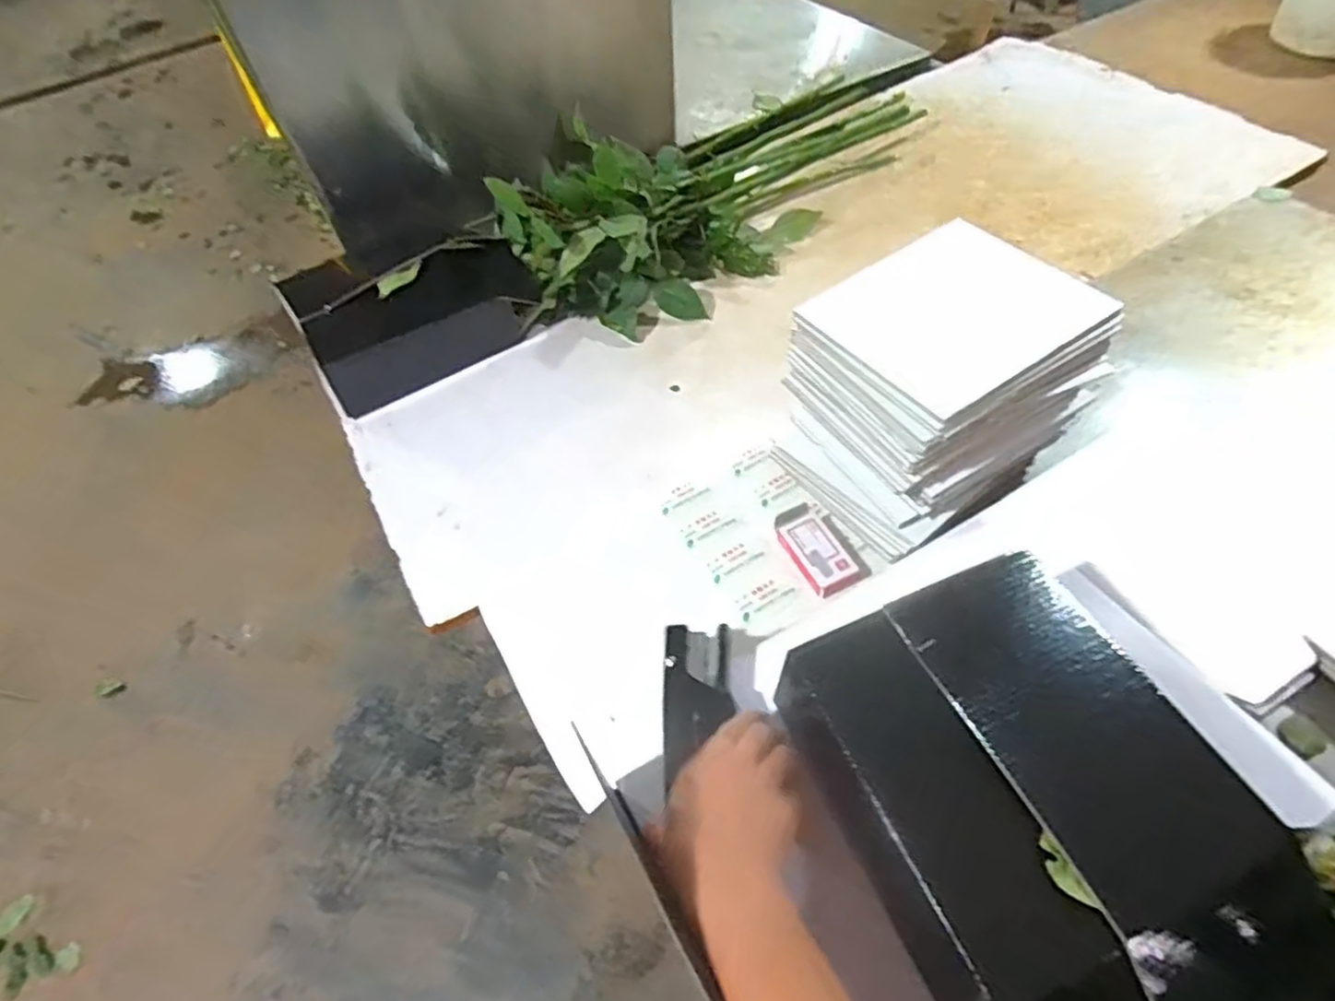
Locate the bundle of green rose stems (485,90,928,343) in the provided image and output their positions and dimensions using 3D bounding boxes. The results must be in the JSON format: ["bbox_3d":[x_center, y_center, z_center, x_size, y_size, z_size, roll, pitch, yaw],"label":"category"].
[{"bbox_3d":[0.069,-0.448,0.952,0.284,0.115,0.625,29,60,25],"label":"bundle of green rose stems"}]

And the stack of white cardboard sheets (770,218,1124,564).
[{"bbox_3d":[0.219,-0.093,0.602,0.190,0.167,0.163,-29,55,-16],"label":"stack of white cardboard sheets"}]

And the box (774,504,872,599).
[{"bbox_3d":[0.128,0.042,0.618,0.044,0.015,0.083,-25,52,-14],"label":"box"}]

